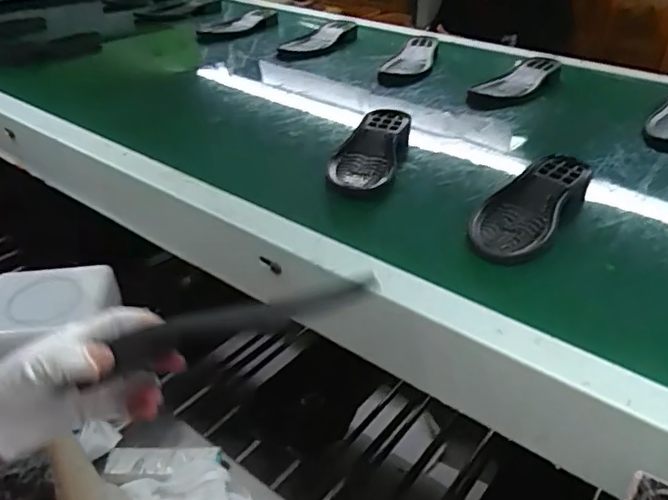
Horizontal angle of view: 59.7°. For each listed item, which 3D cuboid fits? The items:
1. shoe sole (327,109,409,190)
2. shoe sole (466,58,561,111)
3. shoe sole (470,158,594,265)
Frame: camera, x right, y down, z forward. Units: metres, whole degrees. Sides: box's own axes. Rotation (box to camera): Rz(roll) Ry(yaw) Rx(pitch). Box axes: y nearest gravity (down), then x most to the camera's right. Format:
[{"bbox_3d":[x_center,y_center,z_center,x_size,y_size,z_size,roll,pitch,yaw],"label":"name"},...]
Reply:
[{"bbox_3d":[0.047,-0.121,0.711,0.083,0.044,0.200,8,34,13],"label":"shoe sole"},{"bbox_3d":[0.297,-0.267,0.960,0.080,0.032,0.218,26,41,35],"label":"shoe sole"},{"bbox_3d":[0.202,-0.048,0.602,0.078,0.028,0.199,23,40,32],"label":"shoe sole"}]

